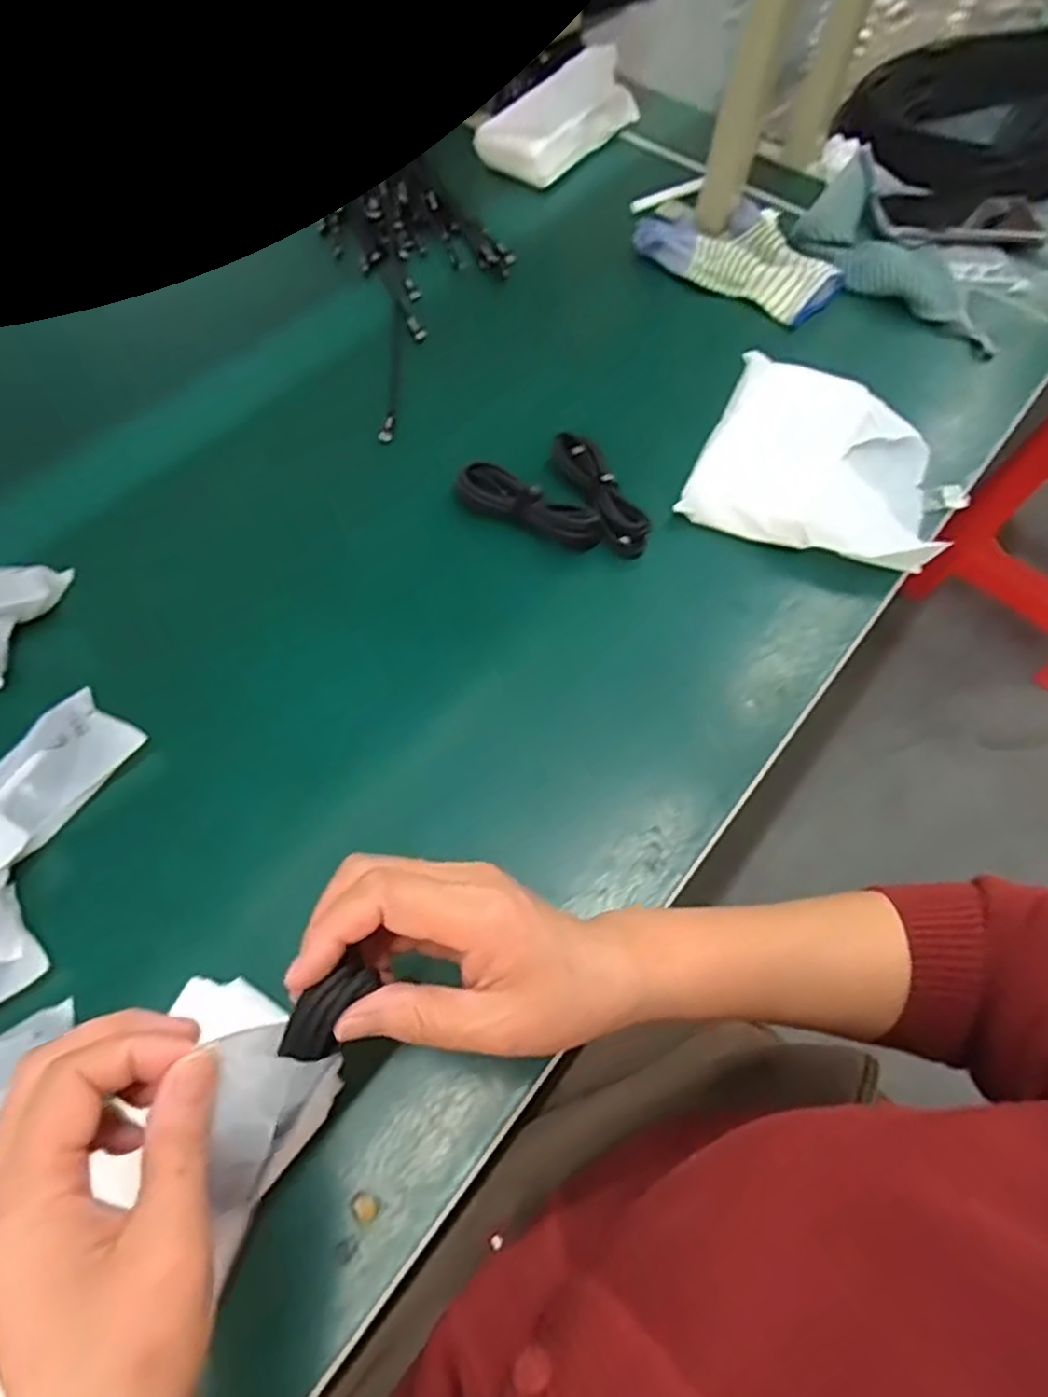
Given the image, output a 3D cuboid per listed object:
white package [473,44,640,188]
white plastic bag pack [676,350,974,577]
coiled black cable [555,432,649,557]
[{"bbox_3d":[0.040,-0.585,0.731,0.081,0.081,0.175,38,66,17],"label":"white package"},{"bbox_3d":[0.224,-0.169,0.535,0.176,0.029,0.172,25,63,11],"label":"white plastic bag pack"},{"bbox_3d":[0.054,-0.146,0.519,0.035,0.024,0.103,-20,64,-13],"label":"coiled black cable"}]

